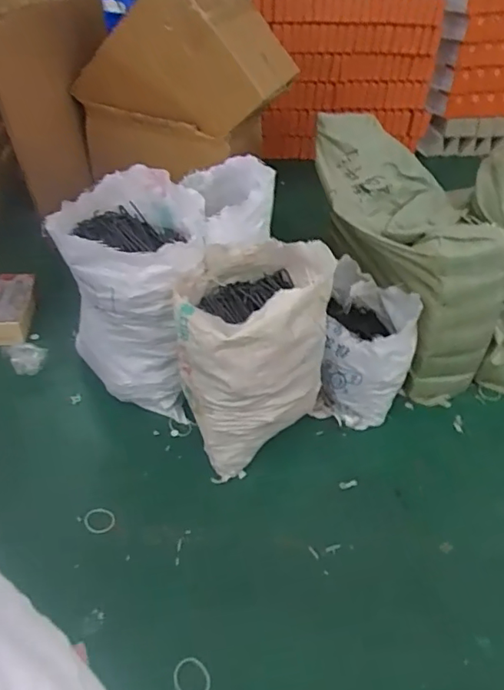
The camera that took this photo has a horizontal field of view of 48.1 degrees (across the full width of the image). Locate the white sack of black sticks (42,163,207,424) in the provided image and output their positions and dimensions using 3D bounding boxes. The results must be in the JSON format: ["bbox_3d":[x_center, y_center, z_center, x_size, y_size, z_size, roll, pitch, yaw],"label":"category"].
[{"bbox_3d":[-0.312,-0.136,1.609,0.371,0.581,0.302,13,42,11],"label":"white sack of black sticks"}]

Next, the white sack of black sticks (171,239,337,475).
[{"bbox_3d":[-0.007,-0.007,1.564,0.430,0.491,0.395,-23,48,-27],"label":"white sack of black sticks"}]

